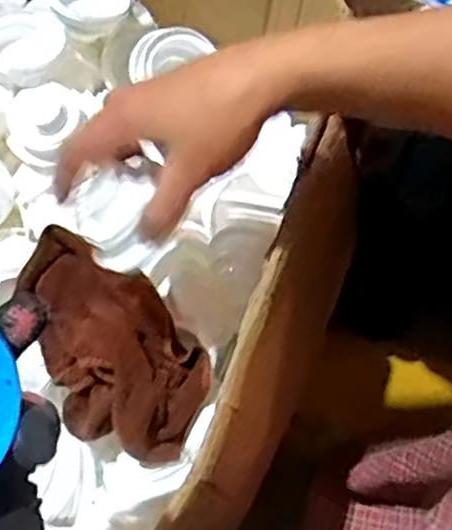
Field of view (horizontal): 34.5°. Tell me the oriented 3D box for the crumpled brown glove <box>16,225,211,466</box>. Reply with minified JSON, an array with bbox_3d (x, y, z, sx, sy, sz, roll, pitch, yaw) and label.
[{"bbox_3d":[-0.086,0.050,0.505,0.096,0.041,0.180,-35,77,-13],"label":"crumpled brown glove"}]

